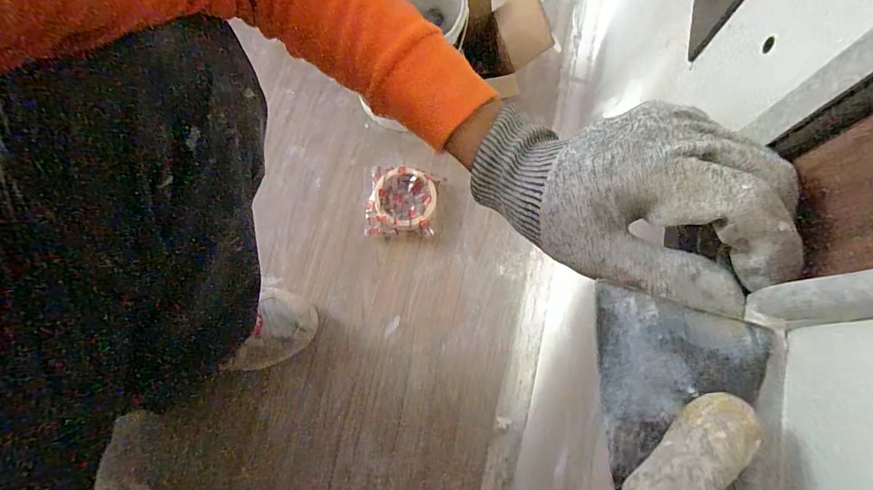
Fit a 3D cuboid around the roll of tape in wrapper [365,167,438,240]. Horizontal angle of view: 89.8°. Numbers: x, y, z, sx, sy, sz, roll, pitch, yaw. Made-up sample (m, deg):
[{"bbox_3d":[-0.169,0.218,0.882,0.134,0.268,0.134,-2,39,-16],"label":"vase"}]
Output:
[{"bbox_3d":[-0.061,-0.073,0.712,0.119,0.039,0.117,0,75,1],"label":"roll of tape in wrapper"}]

